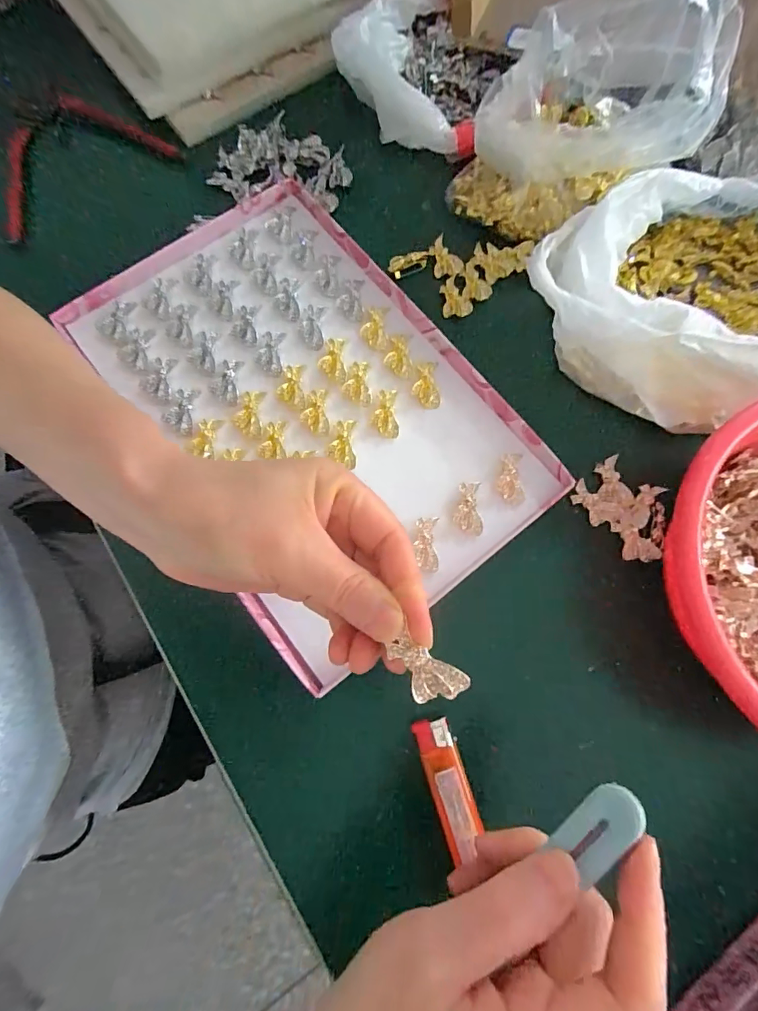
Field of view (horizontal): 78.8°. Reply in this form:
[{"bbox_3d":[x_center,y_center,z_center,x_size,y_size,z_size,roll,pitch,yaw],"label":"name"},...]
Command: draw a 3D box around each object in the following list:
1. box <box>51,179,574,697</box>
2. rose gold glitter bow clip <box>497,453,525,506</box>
[{"bbox_3d":[-0.046,-0.064,0.286,0.190,0.014,0.286,-38,79,-9],"label":"box"},{"bbox_3d":[0.079,-0.016,0.275,0.017,0.004,0.030,-4,77,0],"label":"rose gold glitter bow clip"}]

